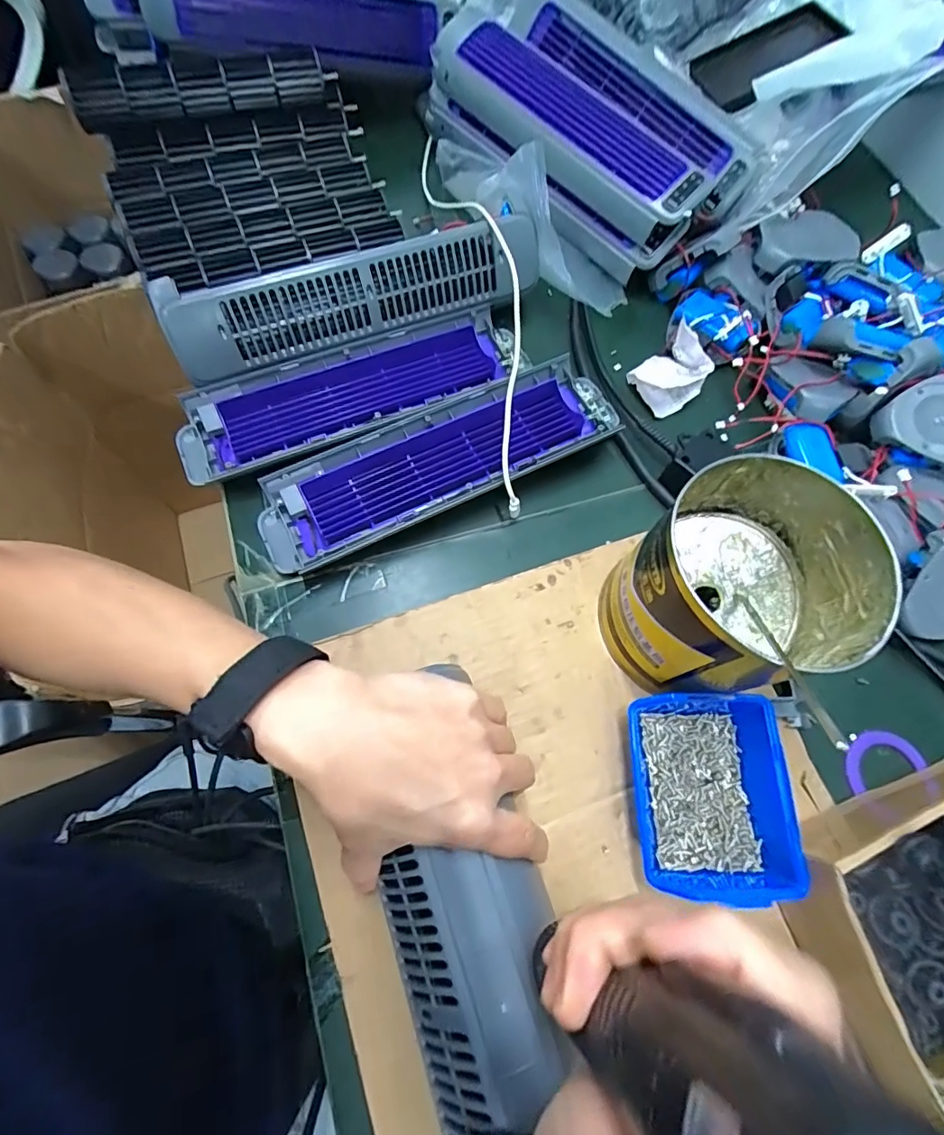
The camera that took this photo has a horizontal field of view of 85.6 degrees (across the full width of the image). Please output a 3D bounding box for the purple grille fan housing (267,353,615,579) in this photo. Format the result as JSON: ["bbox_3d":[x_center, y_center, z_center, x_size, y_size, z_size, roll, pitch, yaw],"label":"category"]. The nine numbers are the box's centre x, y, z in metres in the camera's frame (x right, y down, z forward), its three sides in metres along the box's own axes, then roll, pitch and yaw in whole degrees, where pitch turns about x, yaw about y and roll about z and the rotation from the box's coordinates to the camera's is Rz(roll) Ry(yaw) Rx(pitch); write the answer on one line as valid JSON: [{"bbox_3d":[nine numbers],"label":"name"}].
[{"bbox_3d":[-0.021,-0.082,0.401,0.291,0.032,0.084,-26,72,-12],"label":"purple grille fan housing"}]

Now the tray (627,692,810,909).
[{"bbox_3d":[0.146,0.133,0.312,0.084,0.040,0.106,-1,69,-3],"label":"tray"}]

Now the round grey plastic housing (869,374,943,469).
[{"bbox_3d":[0.380,-0.123,0.420,0.080,0.026,0.072,28,94,14],"label":"round grey plastic housing"}]

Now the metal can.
[{"bbox_3d":[0.158,0.015,0.323,0.124,0.118,0.118,-7,70,-6],"label":"metal can"}]

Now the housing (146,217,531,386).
[{"bbox_3d":[-0.092,-0.227,0.417,0.297,0.063,0.045,-21,43,-12],"label":"housing"}]

